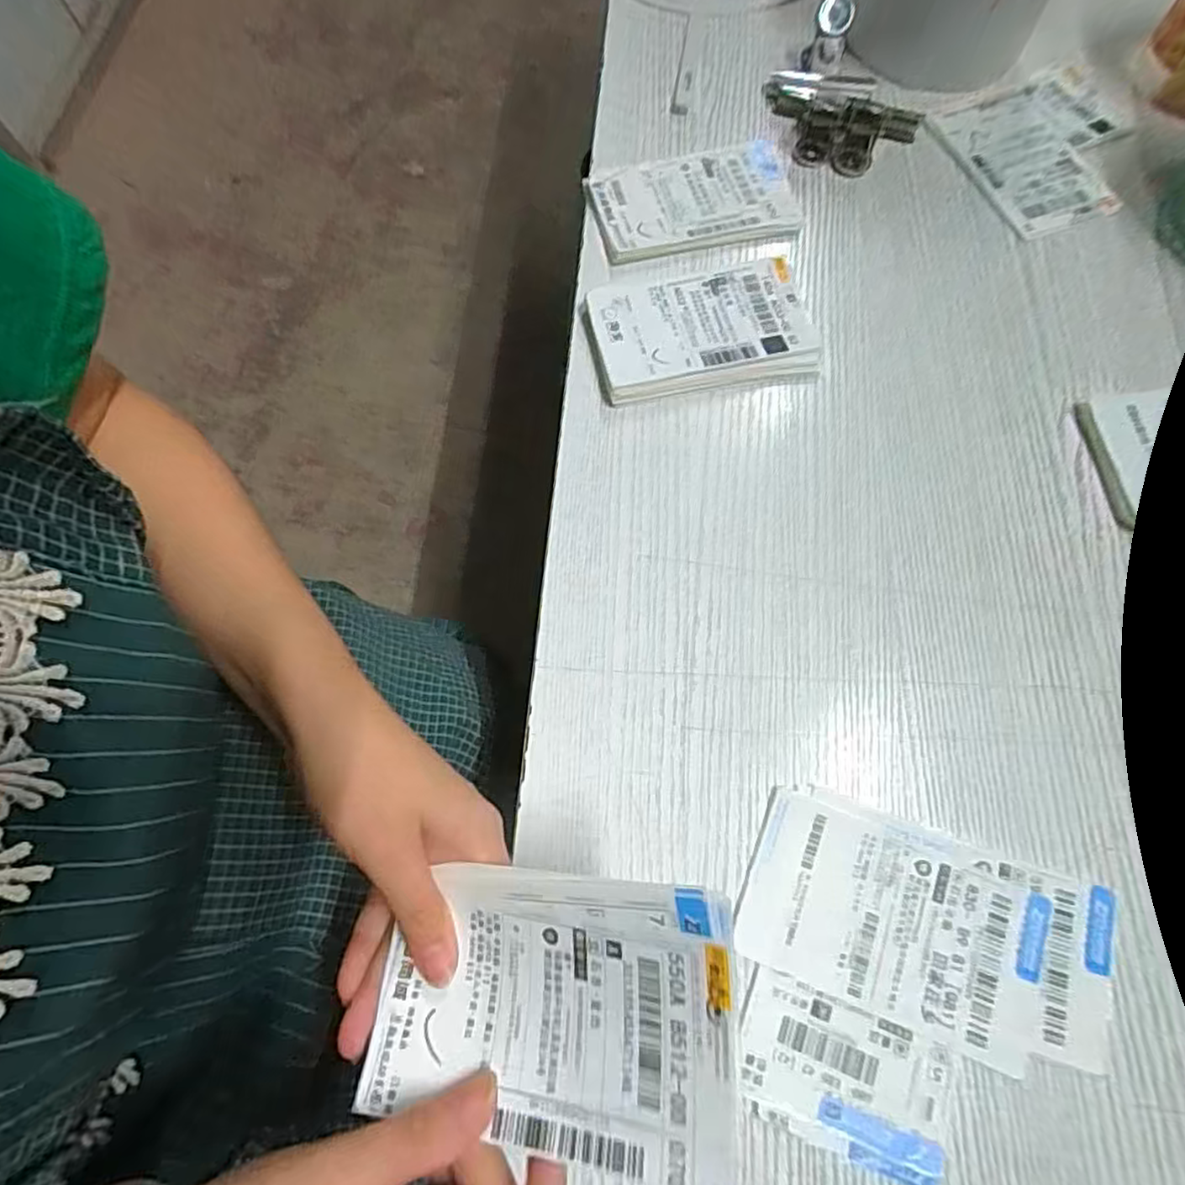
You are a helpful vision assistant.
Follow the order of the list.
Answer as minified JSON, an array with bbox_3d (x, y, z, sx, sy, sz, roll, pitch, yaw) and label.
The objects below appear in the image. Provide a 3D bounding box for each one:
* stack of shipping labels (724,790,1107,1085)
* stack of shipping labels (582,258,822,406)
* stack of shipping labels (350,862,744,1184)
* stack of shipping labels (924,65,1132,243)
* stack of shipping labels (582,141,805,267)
[{"bbox_3d":[0.151,0.152,0.295,0.156,0.004,0.084,18,71,8],"label":"stack of shipping labels"},{"bbox_3d":[0.068,-0.165,0.413,0.137,0.017,0.087,-9,69,-2],"label":"stack of shipping labels"},{"bbox_3d":[-0.017,0.143,0.222,0.129,0.017,0.088,-5,79,24],"label":"stack of shipping labels"},{"bbox_3d":[0.328,-0.318,0.470,0.130,0.010,0.124,-23,70,-7],"label":"stack of shipping labels"},{"bbox_3d":[0.071,-0.267,0.451,0.139,0.014,0.087,-9,69,-2],"label":"stack of shipping labels"}]

